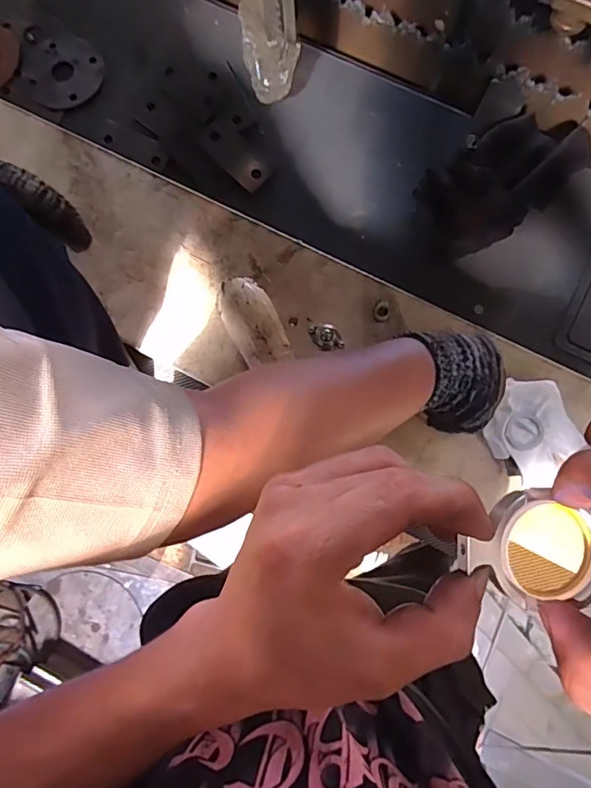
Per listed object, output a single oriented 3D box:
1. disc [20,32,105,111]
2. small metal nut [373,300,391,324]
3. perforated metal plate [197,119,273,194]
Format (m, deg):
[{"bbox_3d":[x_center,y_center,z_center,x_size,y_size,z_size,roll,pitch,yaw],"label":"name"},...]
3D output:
[{"bbox_3d":[-0.311,-0.431,0.686,0.105,0.007,0.105,0,79,-1],"label":"disc"},{"bbox_3d":[0.103,-0.097,0.608,0.021,0.009,0.023,0,79,-1],"label":"small metal nut"},{"bbox_3d":[-0.077,-0.305,0.659,0.046,0.005,0.105,-44,82,-8],"label":"perforated metal plate"}]

